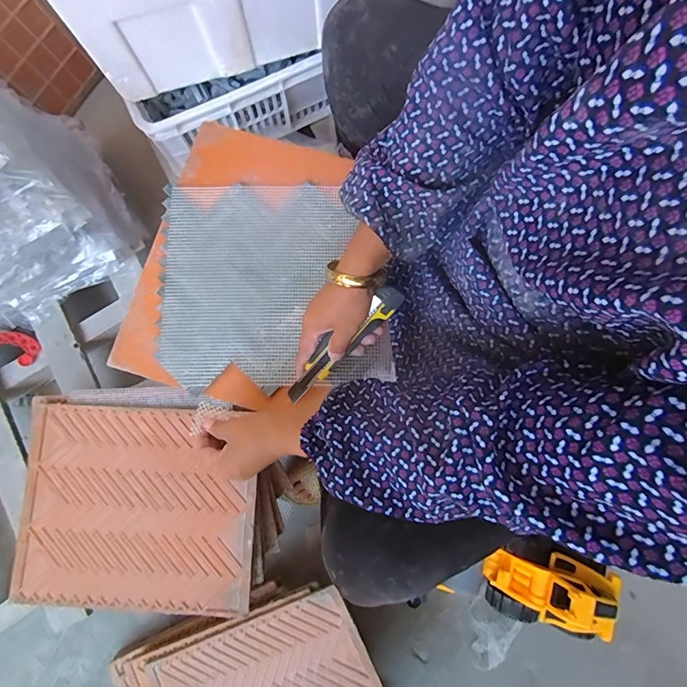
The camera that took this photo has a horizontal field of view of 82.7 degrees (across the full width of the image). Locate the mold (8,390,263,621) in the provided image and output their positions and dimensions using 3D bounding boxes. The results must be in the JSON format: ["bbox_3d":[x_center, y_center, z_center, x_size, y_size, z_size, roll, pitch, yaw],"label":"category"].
[{"bbox_3d":[-0.302,0.234,0.570,0.342,0.014,0.280,2,80,2],"label":"mold"}]

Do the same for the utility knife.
[{"bbox_3d":[-0.005,0.003,0.431,0.178,0.016,0.027,-44,81,20],"label":"utility knife"}]

